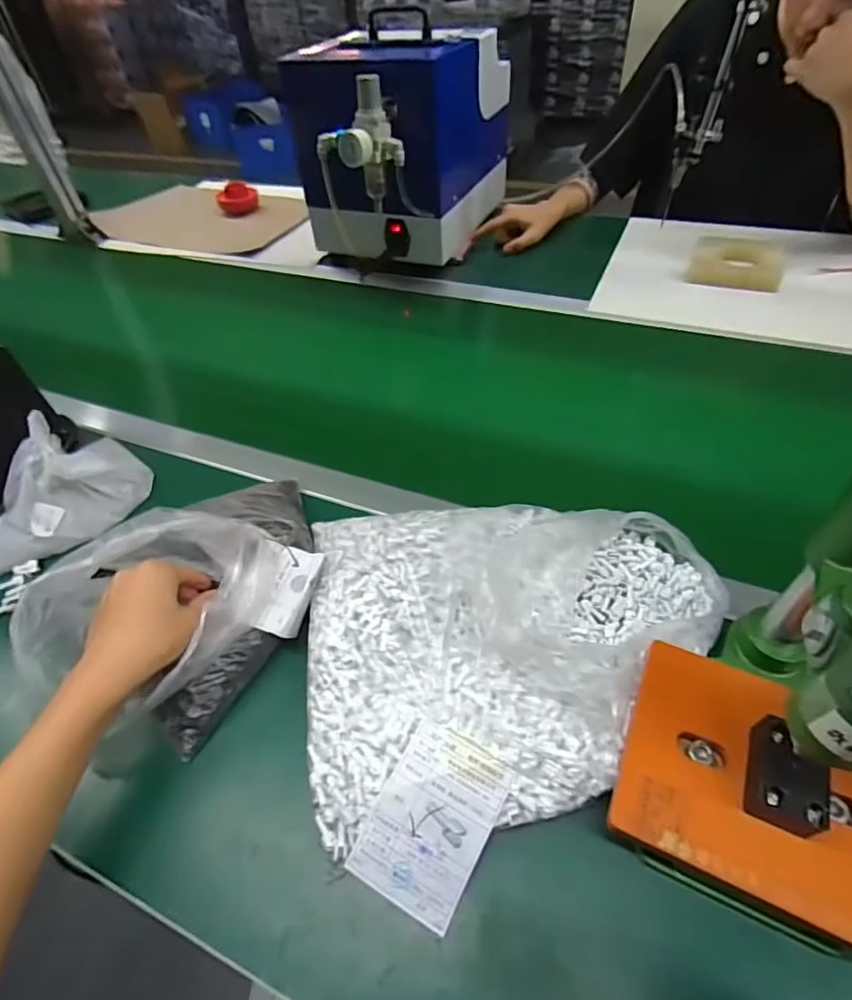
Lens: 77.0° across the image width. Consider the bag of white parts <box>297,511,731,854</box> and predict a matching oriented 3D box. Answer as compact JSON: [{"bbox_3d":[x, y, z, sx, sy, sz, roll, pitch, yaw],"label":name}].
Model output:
[{"bbox_3d":[0.077,0.101,0.432,0.344,0.059,0.248,-8,48,-2],"label":"bag of white parts"}]

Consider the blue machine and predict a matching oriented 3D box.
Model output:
[{"bbox_3d":[-0.045,-0.576,0.898,0.251,0.281,0.380,16,52,19],"label":"blue machine"}]

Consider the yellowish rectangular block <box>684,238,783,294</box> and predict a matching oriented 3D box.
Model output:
[{"bbox_3d":[0.499,-0.382,0.862,0.130,0.024,0.150,17,52,19],"label":"yellowish rectangular block"}]

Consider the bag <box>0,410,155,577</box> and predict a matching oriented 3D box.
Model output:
[{"bbox_3d":[-0.397,-0.017,0.564,0.104,0.093,0.173,34,59,30],"label":"bag"}]

